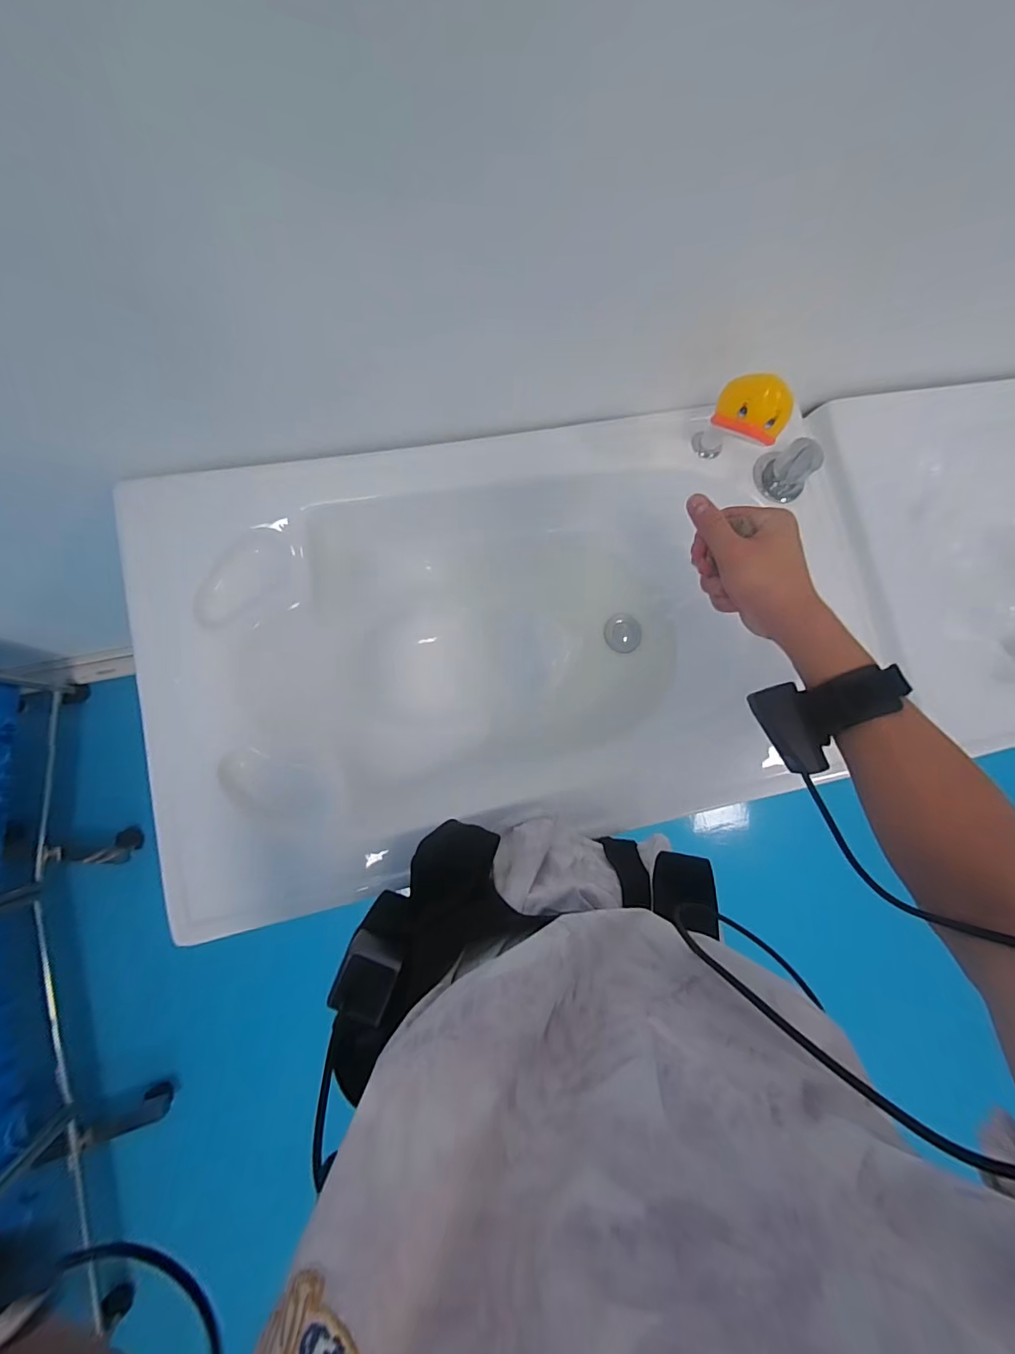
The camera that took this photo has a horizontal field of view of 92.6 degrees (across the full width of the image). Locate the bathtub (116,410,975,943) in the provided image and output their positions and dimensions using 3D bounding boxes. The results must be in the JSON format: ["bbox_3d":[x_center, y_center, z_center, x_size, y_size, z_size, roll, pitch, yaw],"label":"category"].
[{"bbox_3d":[0.042,-0.036,0.753,0.972,0.262,0.549,-9,83,-7],"label":"bathtub"}]

